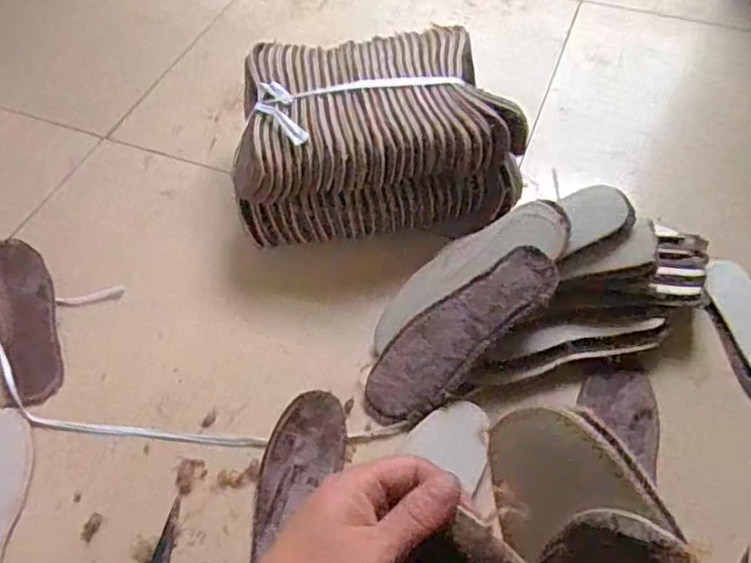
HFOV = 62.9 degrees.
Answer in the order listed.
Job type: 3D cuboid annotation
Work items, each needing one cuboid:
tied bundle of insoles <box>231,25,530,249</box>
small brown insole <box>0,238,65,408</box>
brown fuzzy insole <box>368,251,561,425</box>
[{"bbox_3d":[0.000,-0.187,0.802,0.328,0.159,0.239,-5,55,-1],"label":"tied bundle of insoles"},{"bbox_3d":[-0.431,0.041,0.752,0.078,0.016,0.253,-26,58,-15],"label":"small brown insole"},{"bbox_3d":[0.083,0.056,0.643,0.238,0.020,0.085,-42,59,9],"label":"brown fuzzy insole"}]

